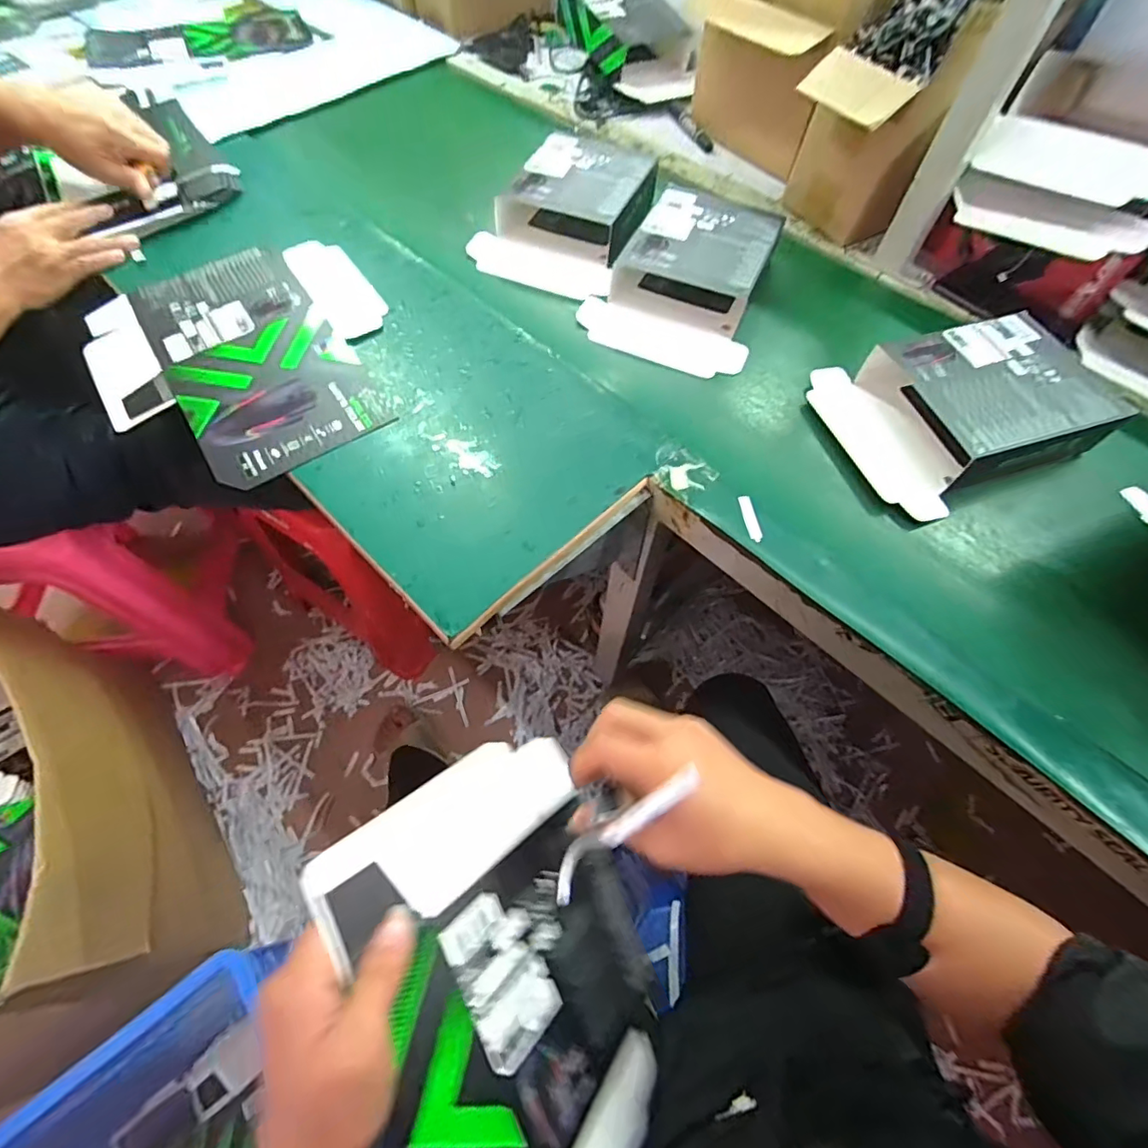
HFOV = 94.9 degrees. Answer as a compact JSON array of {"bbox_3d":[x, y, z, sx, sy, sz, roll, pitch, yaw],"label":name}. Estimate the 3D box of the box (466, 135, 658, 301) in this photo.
[{"bbox_3d":[-0.005,-0.481,0.692,0.184,0.059,0.246,23,64,9],"label":"box"}]

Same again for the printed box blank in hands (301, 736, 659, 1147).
[{"bbox_3d":[-0.033,0.288,0.360,0.205,0.026,0.315,-13,82,-50],"label":"printed box blank in hands"}]

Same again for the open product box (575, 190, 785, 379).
[{"bbox_3d":[0.133,-0.360,0.628,0.197,0.053,0.242,21,64,8],"label":"open product box"}]

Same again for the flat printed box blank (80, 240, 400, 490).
[{"bbox_3d":[-0.362,-0.250,0.597,0.308,0.010,0.359,-32,67,-15],"label":"flat printed box blank"}]

